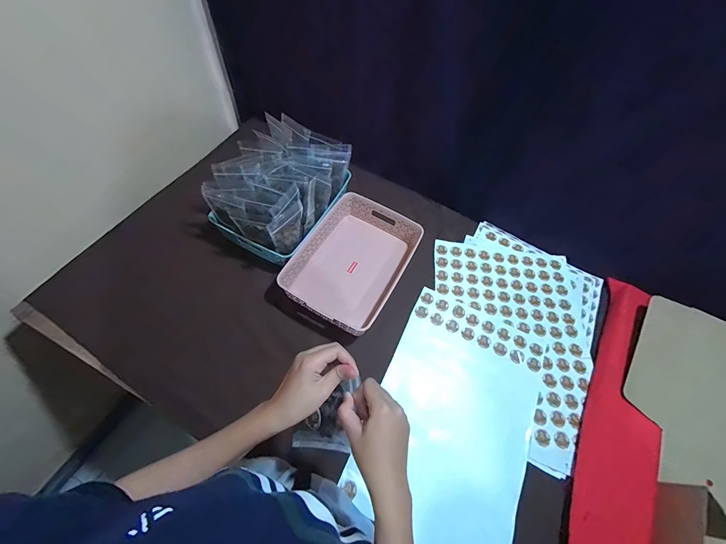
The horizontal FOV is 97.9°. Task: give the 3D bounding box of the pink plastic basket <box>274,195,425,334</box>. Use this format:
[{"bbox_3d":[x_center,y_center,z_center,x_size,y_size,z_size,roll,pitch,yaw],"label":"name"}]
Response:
[{"bbox_3d":[-0.019,-0.026,0.766,0.232,0.083,0.321,27,61,12],"label":"pink plastic basket"}]

